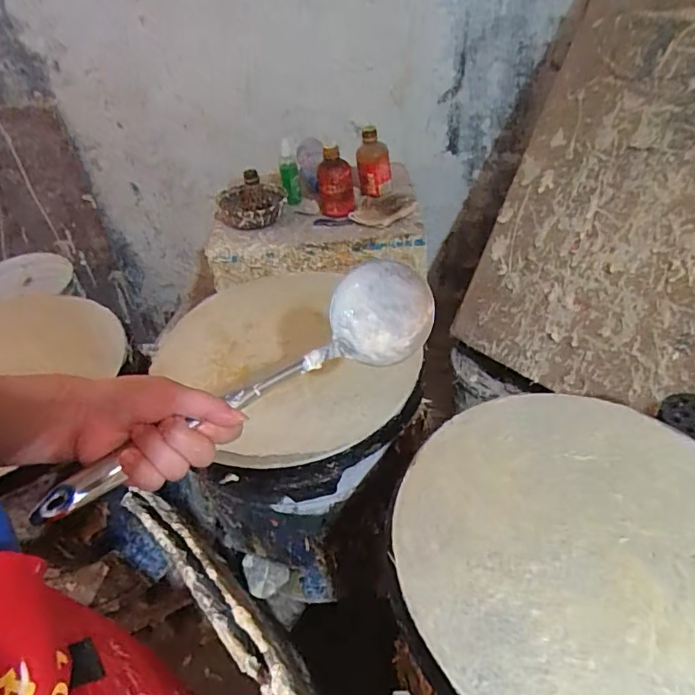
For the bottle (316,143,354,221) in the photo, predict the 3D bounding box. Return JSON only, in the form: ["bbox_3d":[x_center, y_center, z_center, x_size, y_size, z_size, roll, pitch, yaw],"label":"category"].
[{"bbox_3d":[-0.023,-0.320,0.988,0.070,0.121,0.057,-4,44,2],"label":"bottle"}]

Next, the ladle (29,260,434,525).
[{"bbox_3d":[-0.068,0.030,0.405,0.334,0.063,0.083,-33,50,-27],"label":"ladle"}]

